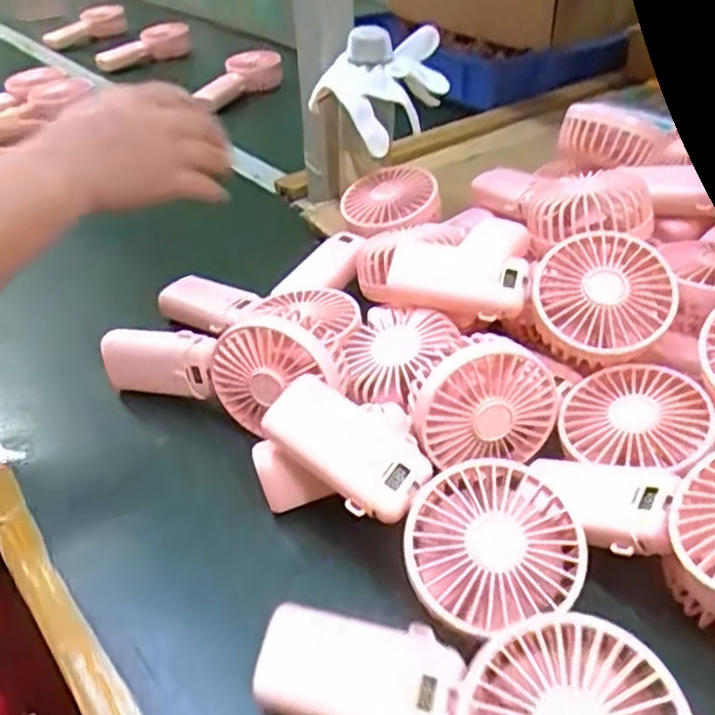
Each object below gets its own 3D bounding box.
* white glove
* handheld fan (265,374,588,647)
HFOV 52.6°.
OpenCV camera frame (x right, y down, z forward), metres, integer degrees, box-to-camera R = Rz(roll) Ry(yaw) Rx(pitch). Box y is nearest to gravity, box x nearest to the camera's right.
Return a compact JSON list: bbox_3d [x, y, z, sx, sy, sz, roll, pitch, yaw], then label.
[{"bbox_3d":[0.023,-0.238,0.629,0.113,0.080,0.081,-28,44,-30],"label":"white glove"},{"bbox_3d":[0.035,0.065,0.384,0.083,0.030,0.183,-28,44,-30],"label":"handheld fan"}]

